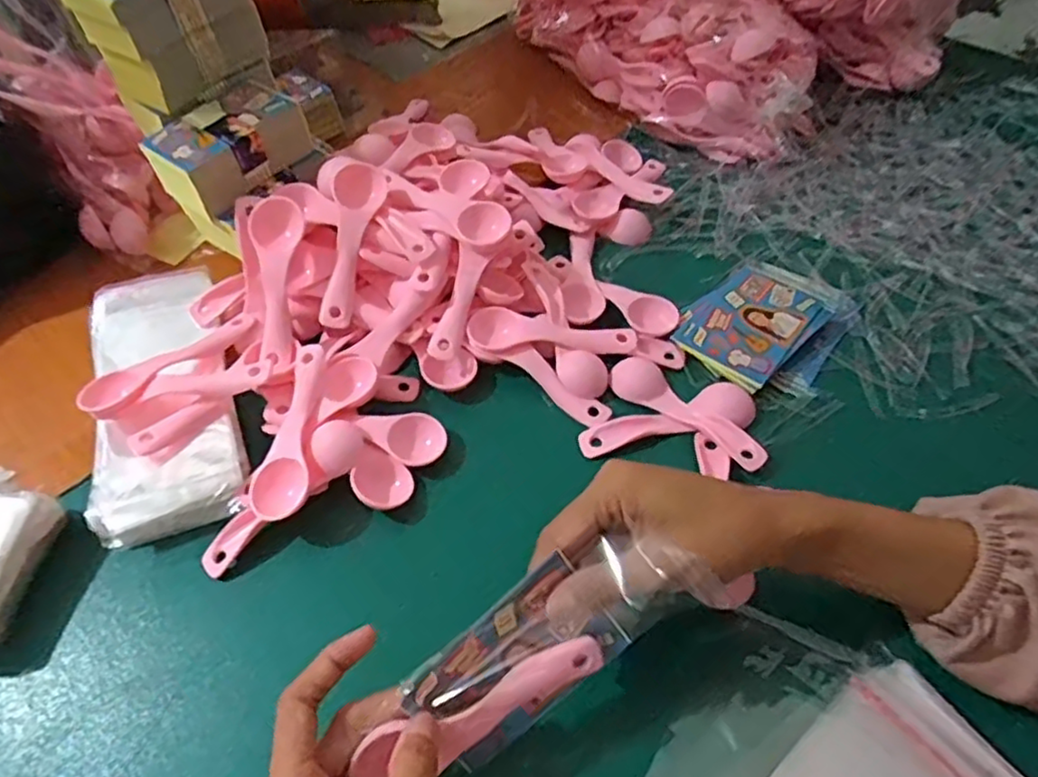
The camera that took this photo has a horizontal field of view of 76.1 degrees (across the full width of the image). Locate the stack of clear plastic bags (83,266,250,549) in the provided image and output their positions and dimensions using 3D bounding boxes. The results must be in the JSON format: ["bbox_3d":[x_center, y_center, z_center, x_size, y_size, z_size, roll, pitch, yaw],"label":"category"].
[{"bbox_3d":[-0.232,0.005,0.434,0.086,0.036,0.196,-18,55,-9],"label":"stack of clear plastic bags"}]

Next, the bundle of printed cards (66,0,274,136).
[{"bbox_3d":[-0.238,-0.252,0.455,0.064,0.080,0.106,33,61,23],"label":"bundle of printed cards"}]

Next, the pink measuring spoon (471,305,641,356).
[{"bbox_3d":[0.023,-0.036,0.453,0.111,0.019,0.034,3,55,6],"label":"pink measuring spoon"}]

